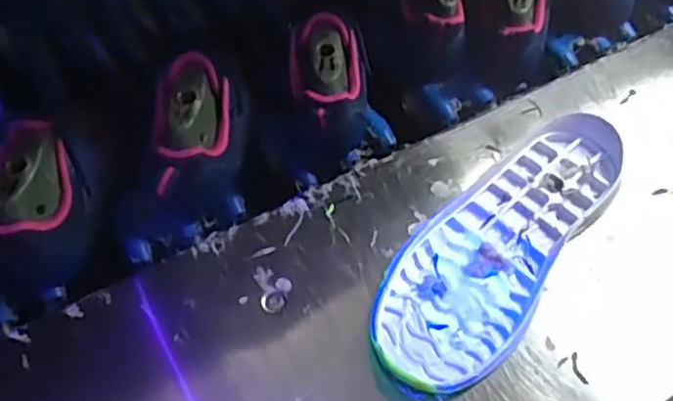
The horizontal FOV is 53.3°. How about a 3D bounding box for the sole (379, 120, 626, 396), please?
[{"bbox_3d":[0.111,0.025,0.457,0.088,0.026,0.242,36,65,14],"label":"sole"}]

